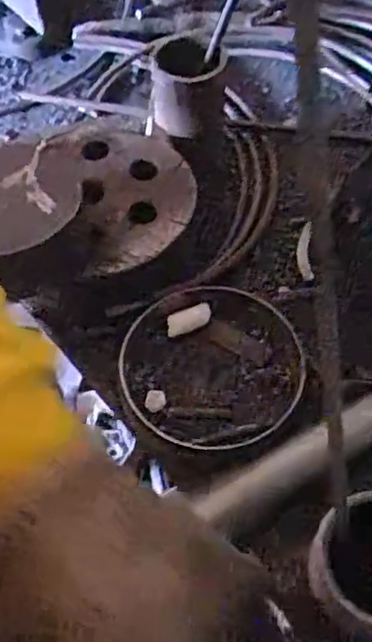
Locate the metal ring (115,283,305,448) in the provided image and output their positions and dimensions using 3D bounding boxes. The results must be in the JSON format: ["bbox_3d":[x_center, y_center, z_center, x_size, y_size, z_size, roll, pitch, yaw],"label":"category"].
[{"bbox_3d":[0.014,0.019,0.335,0.090,0.010,0.091,1,57,-2],"label":"metal ring"}]

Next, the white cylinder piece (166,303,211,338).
[{"bbox_3d":[0.001,-0.001,0.358,0.025,0.007,0.010,-18,59,-10],"label":"white cylinder piece"}]

